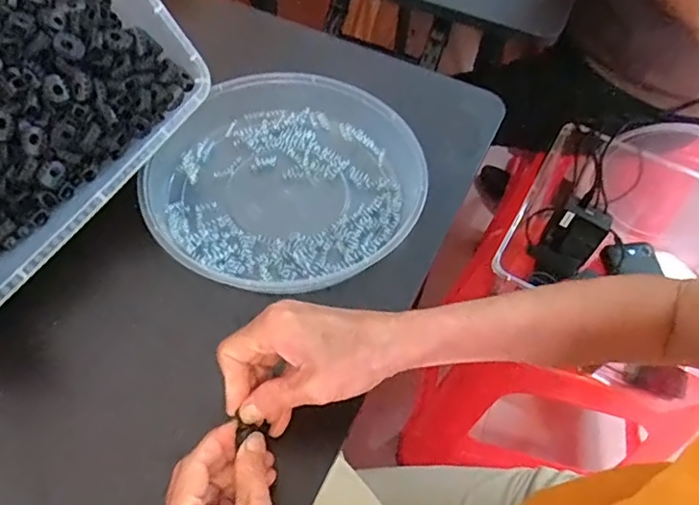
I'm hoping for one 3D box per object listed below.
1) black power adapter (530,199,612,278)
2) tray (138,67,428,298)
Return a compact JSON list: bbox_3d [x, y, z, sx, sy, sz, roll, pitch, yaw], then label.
[{"bbox_3d":[0.314,-0.020,0.781,0.070,0.049,0.113,34,100,-1],"label":"black power adapter"},{"bbox_3d":[-0.058,-0.065,0.475,0.224,0.037,0.227,2,55,-3],"label":"tray"}]

